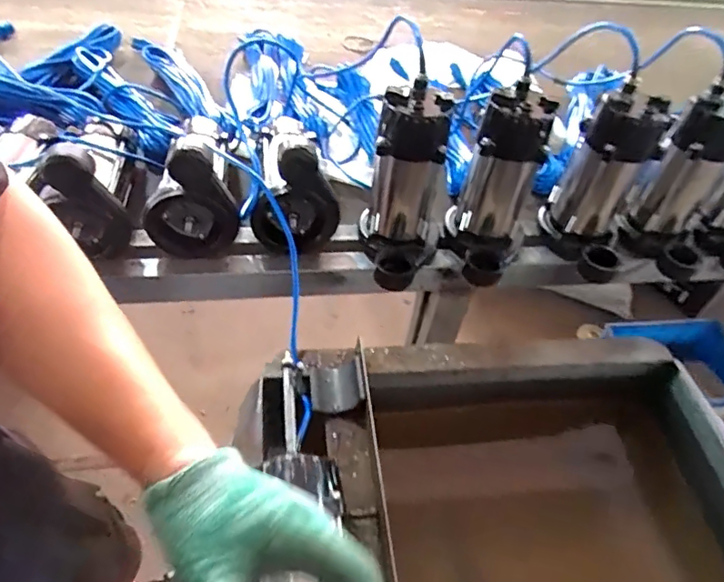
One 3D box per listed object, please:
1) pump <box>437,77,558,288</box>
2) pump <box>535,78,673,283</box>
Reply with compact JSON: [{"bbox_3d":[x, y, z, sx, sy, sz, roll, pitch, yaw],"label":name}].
[{"bbox_3d":[0.191,-0.138,0.727,0.114,0.229,0.150,12,48,4],"label":"pump"},{"bbox_3d":[0.351,-0.138,0.755,0.101,0.243,0.147,1,49,-6],"label":"pump"}]

